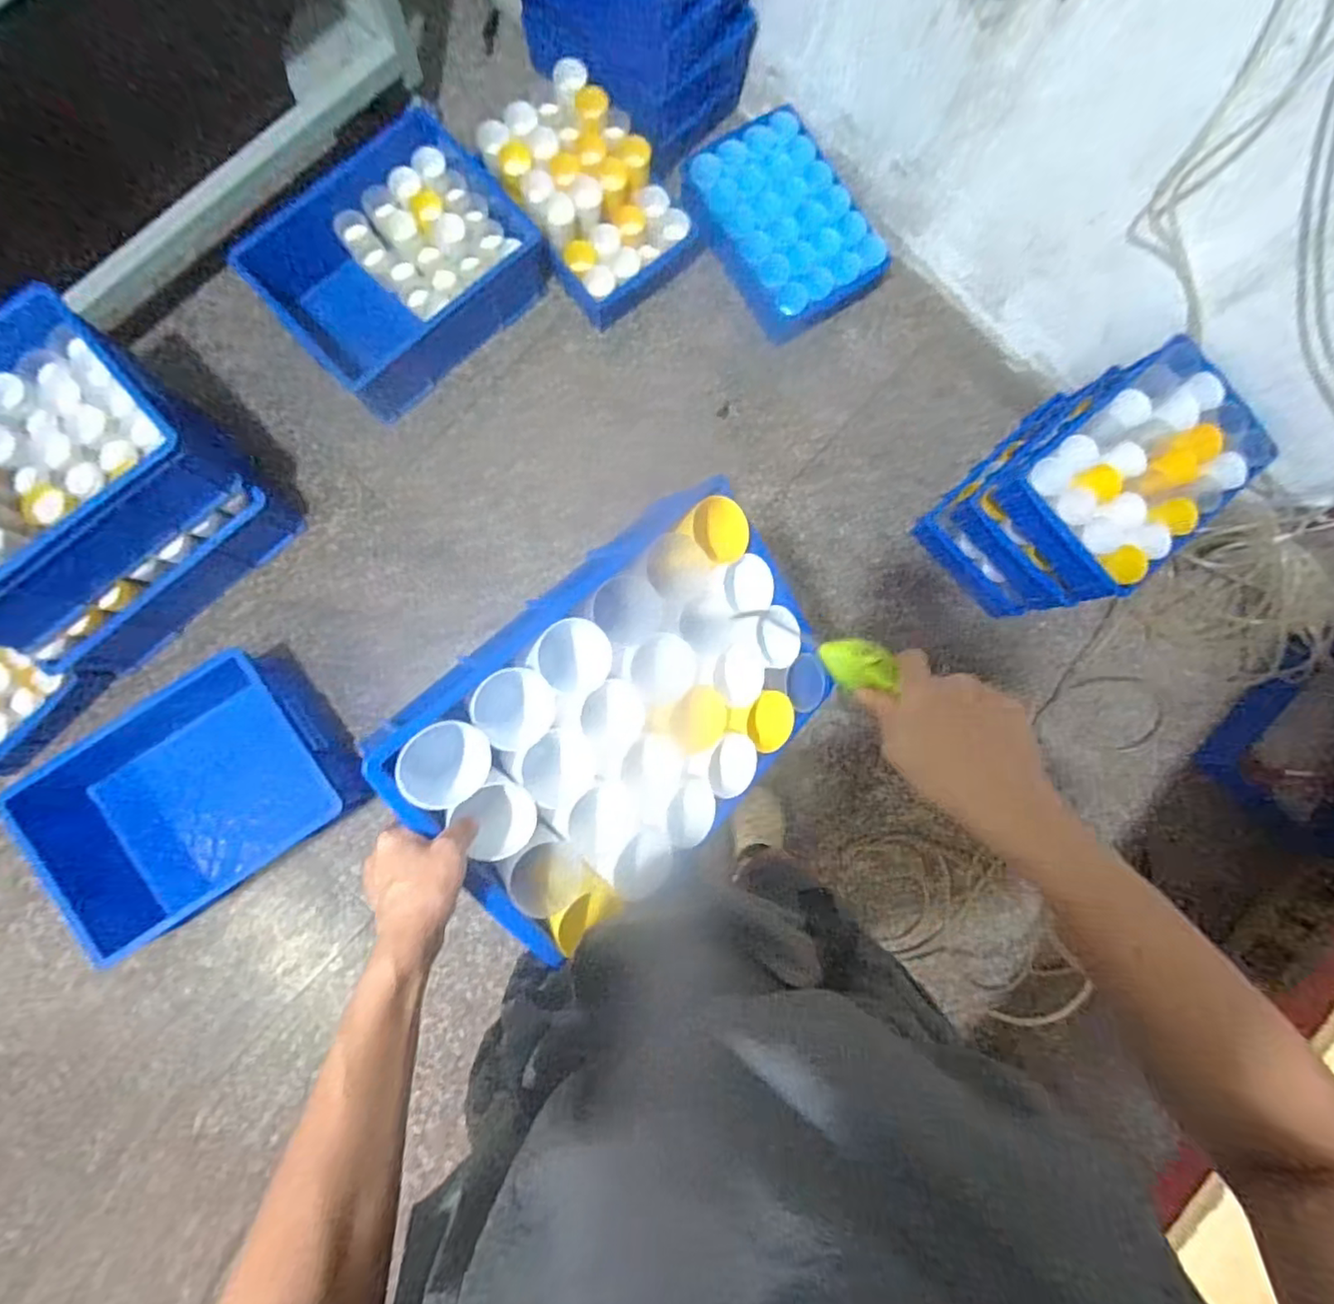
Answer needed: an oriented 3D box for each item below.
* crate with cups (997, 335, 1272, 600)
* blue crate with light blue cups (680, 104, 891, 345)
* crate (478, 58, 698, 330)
[{"bbox_3d":[0.805,-0.313,1.086,0.395,0.093,0.276,-41,89,-5],"label":"crate with cups"},{"bbox_3d":[0.246,-0.916,1.357,0.298,0.101,0.432,-30,88,-5],"label":"blue crate with light blue cups"},{"bbox_3d":[-0.161,-0.952,1.326,0.296,0.146,0.435,-34,86,-3],"label":"crate"}]

